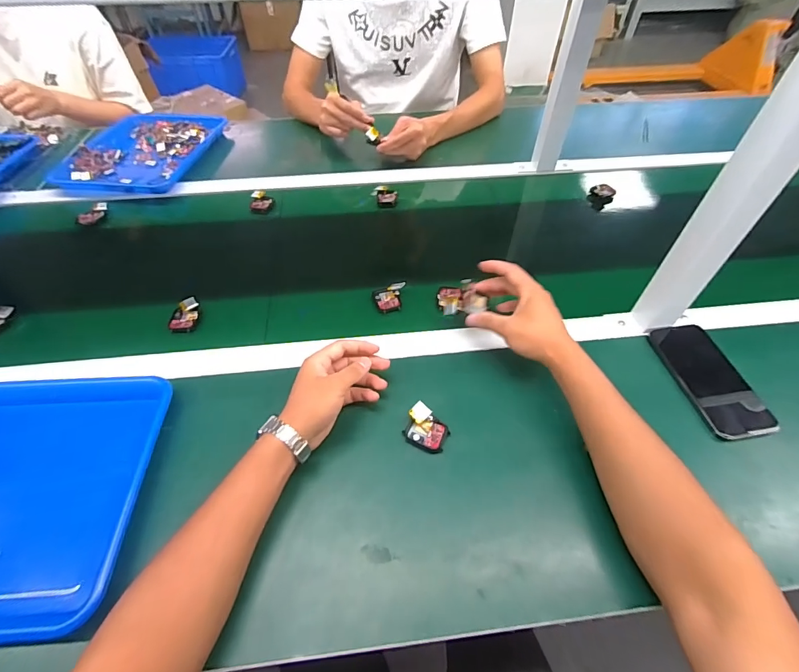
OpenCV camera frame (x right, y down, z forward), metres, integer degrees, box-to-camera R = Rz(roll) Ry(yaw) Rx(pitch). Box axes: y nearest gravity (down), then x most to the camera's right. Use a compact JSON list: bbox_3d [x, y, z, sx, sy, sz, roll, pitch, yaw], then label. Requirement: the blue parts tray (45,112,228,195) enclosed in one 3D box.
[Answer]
[{"bbox_3d":[-0.556,-0.401,0.873,0.263,0.043,0.321,5,51,4],"label":"blue parts tray"}]

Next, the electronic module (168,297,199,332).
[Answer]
[{"bbox_3d":[-0.303,-0.030,0.571,0.033,0.015,0.056,-5,51,-3],"label":"electronic module"}]

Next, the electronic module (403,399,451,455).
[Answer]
[{"bbox_3d":[0.031,0.106,0.459,0.048,0.020,0.042,22,54,17],"label":"electronic module"}]

